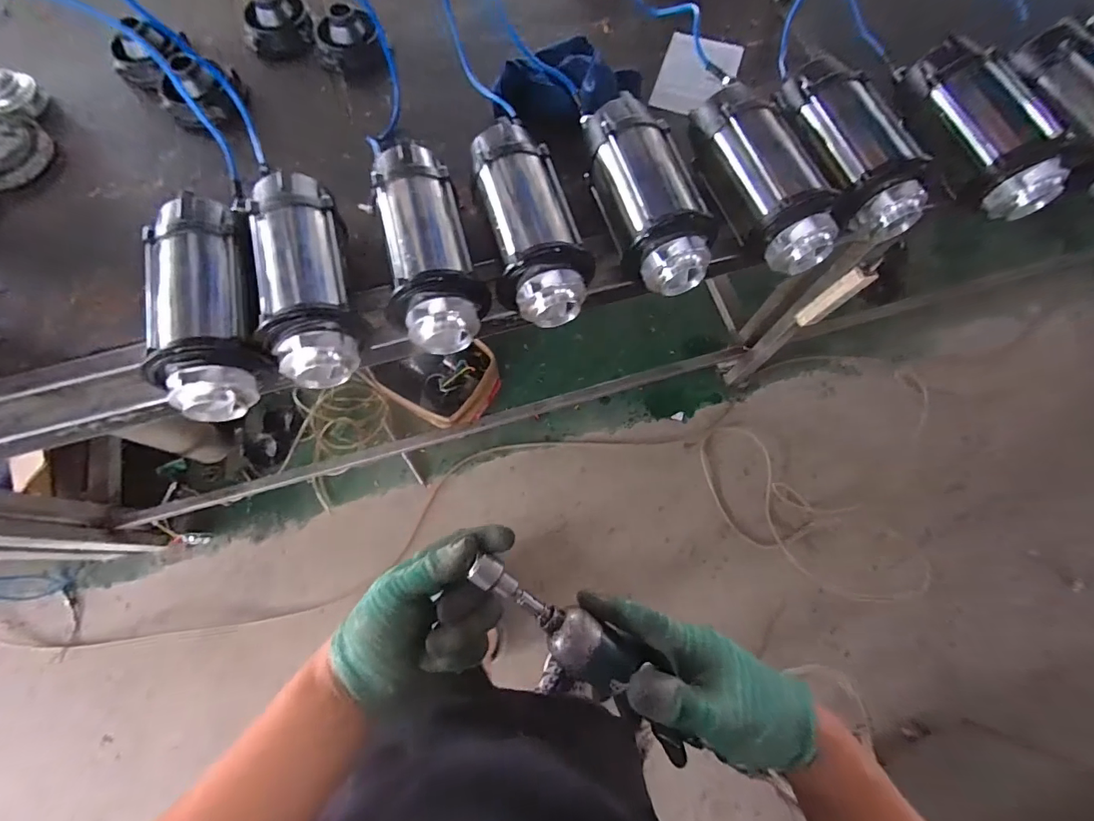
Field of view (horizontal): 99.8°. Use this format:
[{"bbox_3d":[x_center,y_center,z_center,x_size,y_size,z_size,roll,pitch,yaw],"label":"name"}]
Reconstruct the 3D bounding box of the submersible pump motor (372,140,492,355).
[{"bbox_3d":[-0.174,-0.236,0.669,0.127,0.101,0.312,-14,72,-5],"label":"submersible pump motor"}]

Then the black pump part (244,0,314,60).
[{"bbox_3d":[-0.510,-0.730,0.873,0.132,0.064,0.097,-23,73,-8],"label":"black pump part"}]

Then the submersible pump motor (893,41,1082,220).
[{"bbox_3d":[0.716,-0.472,0.773,0.118,0.102,0.326,-24,73,-8],"label":"submersible pump motor"}]

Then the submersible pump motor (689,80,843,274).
[{"bbox_3d":[0.340,-0.361,0.717,0.139,0.101,0.303,-16,72,-6],"label":"submersible pump motor"}]

